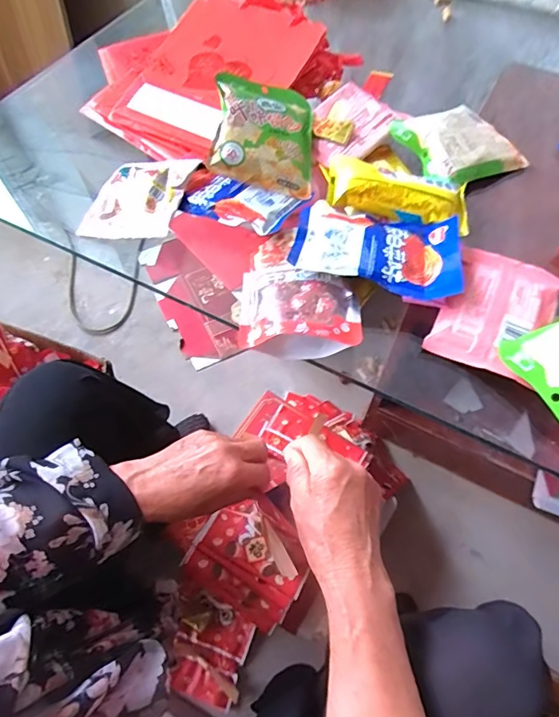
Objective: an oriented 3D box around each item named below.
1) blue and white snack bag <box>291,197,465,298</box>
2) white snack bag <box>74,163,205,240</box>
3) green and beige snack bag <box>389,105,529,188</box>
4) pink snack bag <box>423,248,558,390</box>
[{"bbox_3d":[0.103,-0.123,0.484,0.168,0.021,0.115,11,61,7],"label":"blue and white snack bag"},{"bbox_3d":[-0.171,-0.196,0.552,0.119,0.017,0.127,7,66,17],"label":"white snack bag"},{"bbox_3d":[0.231,-0.272,0.580,0.140,0.037,0.119,-23,62,-12],"label":"green and beige snack bag"},{"bbox_3d":[0.220,-0.050,0.464,0.100,0.020,0.142,25,64,14],"label":"pink snack bag"}]

